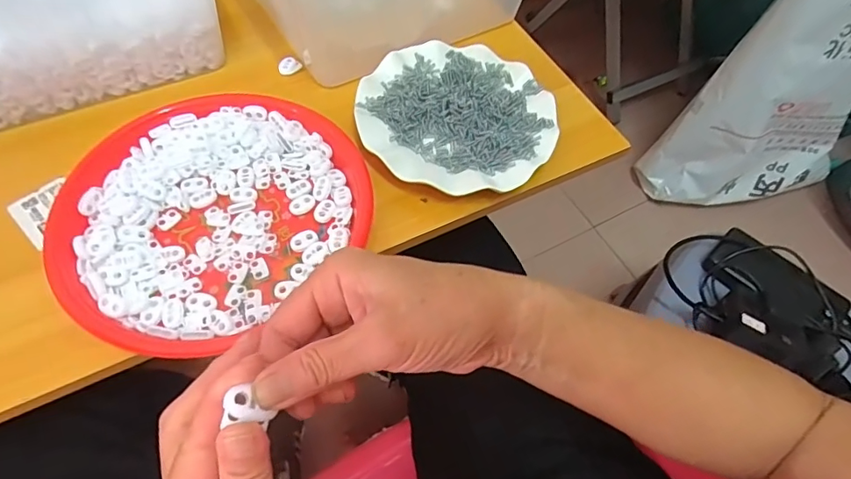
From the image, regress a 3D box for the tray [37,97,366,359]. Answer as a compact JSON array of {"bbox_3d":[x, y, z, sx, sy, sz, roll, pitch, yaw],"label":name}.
[{"bbox_3d":[-0.177,-0.031,0.415,0.232,0.026,0.212,1,59,-2],"label":"tray"}]

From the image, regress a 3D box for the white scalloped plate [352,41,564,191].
[{"bbox_3d":[0.029,-0.117,0.472,0.180,0.016,0.173,1,59,-2],"label":"white scalloped plate"}]

